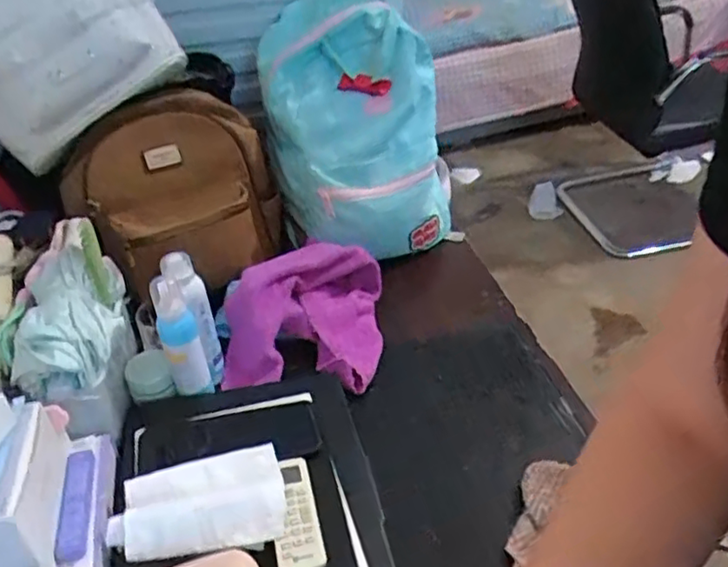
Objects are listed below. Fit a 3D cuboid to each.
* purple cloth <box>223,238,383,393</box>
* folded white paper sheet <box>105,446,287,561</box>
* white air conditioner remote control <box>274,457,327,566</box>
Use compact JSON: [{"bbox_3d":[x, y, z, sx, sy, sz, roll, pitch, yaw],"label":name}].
[{"bbox_3d":[-0.083,0.028,0.892,0.207,0.072,0.232,-4,37,5],"label":"purple cloth"},{"bbox_3d":[-0.169,0.225,0.646,0.171,0.032,0.109,-13,38,-7],"label":"folded white paper sheet"},{"bbox_3d":[-0.069,0.234,0.639,0.044,0.020,0.125,-13,38,-7],"label":"white air conditioner remote control"}]

